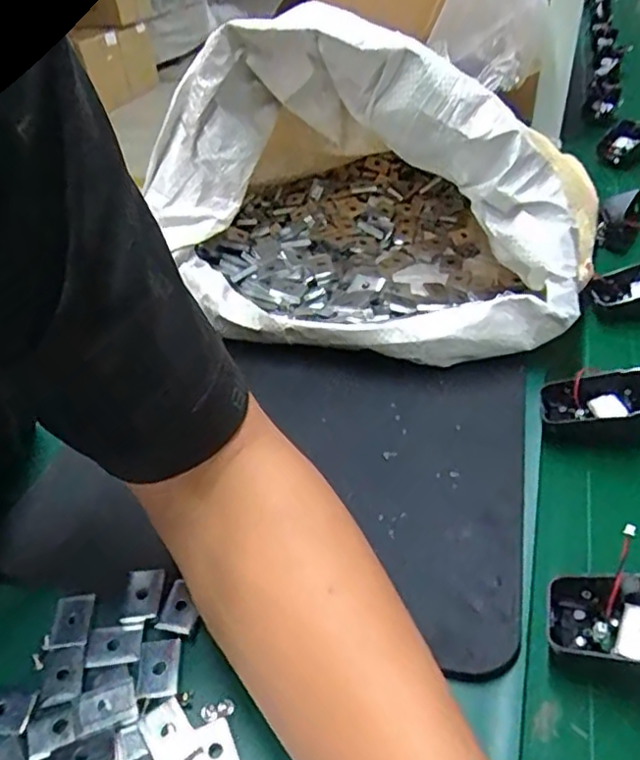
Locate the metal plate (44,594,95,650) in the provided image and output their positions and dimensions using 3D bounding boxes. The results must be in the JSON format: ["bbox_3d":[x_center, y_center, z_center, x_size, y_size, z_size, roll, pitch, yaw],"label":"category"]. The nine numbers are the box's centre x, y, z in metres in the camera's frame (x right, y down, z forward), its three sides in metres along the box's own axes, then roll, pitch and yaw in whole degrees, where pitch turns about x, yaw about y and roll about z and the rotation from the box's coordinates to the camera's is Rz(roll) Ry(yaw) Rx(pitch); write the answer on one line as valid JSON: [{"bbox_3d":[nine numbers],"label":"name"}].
[{"bbox_3d":[-0.130,0.128,0.328,0.020,0.006,0.030,-5,39,-1],"label":"metal plate"}]

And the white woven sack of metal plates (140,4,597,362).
[{"bbox_3d":[0.038,-0.187,0.536,0.271,0.206,0.335,-3,39,2],"label":"white woven sack of metal plates"}]

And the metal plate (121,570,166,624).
[{"bbox_3d":[-0.094,0.115,0.334,0.019,0.006,0.028,-5,39,0],"label":"metal plate"}]

